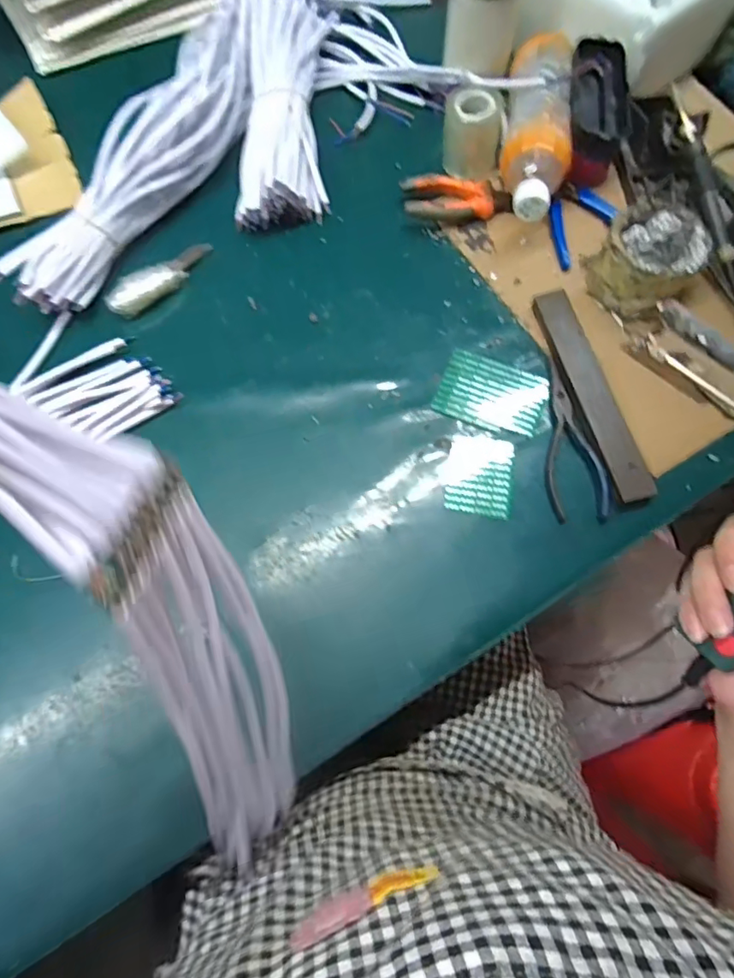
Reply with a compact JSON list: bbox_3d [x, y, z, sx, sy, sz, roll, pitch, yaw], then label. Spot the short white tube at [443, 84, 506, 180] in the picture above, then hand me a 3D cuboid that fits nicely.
[{"bbox_3d":[0.108,-0.365,0.530,0.058,0.065,0.058,5,71,1],"label":"short white tube"}]

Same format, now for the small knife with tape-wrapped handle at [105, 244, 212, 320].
[{"bbox_3d":[-0.200,-0.209,0.505,0.116,0.021,0.031,-43,77,-14],"label":"small knife with tape-wrapped handle"}]

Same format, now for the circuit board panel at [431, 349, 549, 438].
[{"bbox_3d":[0.113,-0.086,0.469,0.091,0.005,0.067,22,73,9],"label":"circuit board panel"}]

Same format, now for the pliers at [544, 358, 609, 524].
[{"bbox_3d":[0.169,-0.041,0.446,0.047,0.010,0.143,-8,71,-4],"label":"pliers"}]

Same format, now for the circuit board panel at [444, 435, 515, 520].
[{"bbox_3d":[0.097,-0.012,0.445,0.054,0.005,0.070,11,71,3],"label":"circuit board panel"}]

